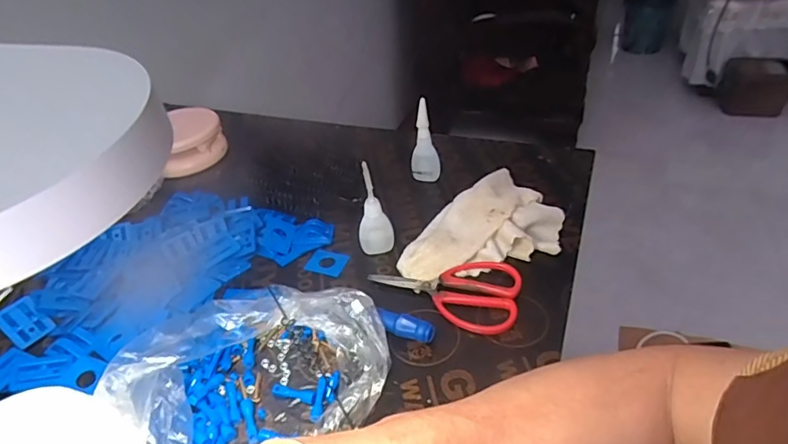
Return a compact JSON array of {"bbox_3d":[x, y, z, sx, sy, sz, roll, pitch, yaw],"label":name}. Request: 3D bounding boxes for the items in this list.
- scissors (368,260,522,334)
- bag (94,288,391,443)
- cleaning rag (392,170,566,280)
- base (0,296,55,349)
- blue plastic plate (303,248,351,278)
[{"bbox_3d":[0.055,0.060,0.500,0.143,0.011,0.083,17,44,27],"label":"scissors"},{"bbox_3d":[-0.123,0.105,0.422,0.207,0.066,0.191,-28,43,-25],"label":"bag"},{"bbox_3d":[0.091,0.013,0.529,0.174,0.043,0.113,-27,43,-24],"label":"cleaning rag"},{"bbox_3d":[-0.362,0.098,0.498,0.046,0.004,0.034,46,59,1],"label":"base"},{"bbox_3d":[-0.071,0.042,0.547,0.045,0.004,0.035,13,42,23],"label":"blue plastic plate"}]

